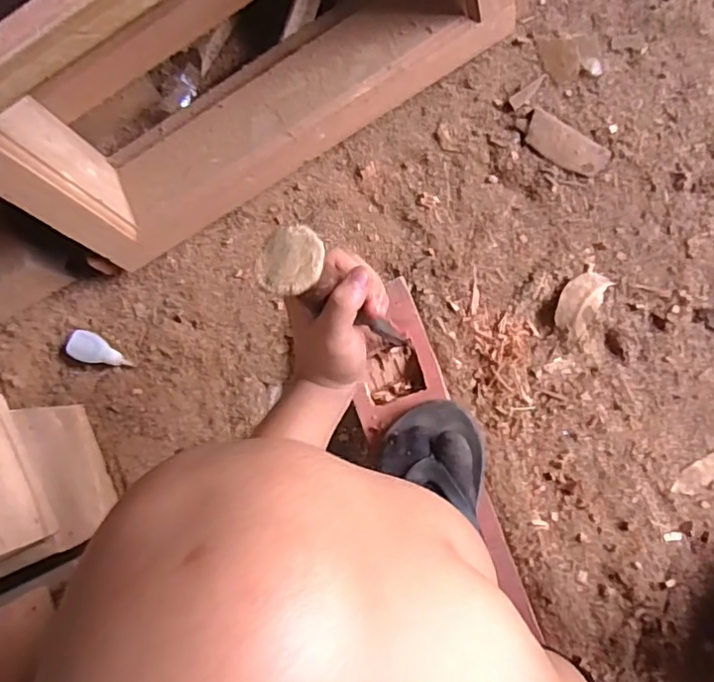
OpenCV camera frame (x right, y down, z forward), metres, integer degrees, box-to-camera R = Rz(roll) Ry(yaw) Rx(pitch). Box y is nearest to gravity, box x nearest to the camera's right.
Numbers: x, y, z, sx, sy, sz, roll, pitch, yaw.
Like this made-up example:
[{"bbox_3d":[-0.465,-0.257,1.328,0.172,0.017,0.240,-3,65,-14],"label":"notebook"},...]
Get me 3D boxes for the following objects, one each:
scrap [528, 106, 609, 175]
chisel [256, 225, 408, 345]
[{"bbox_3d":[0.225,-0.210,0.627,0.091,0.012,0.037,34,94,9],"label":"scrap"},{"bbox_3d":[-0.004,-0.028,0.483,0.043,0.267,0.041,-3,80,16],"label":"chisel"}]

